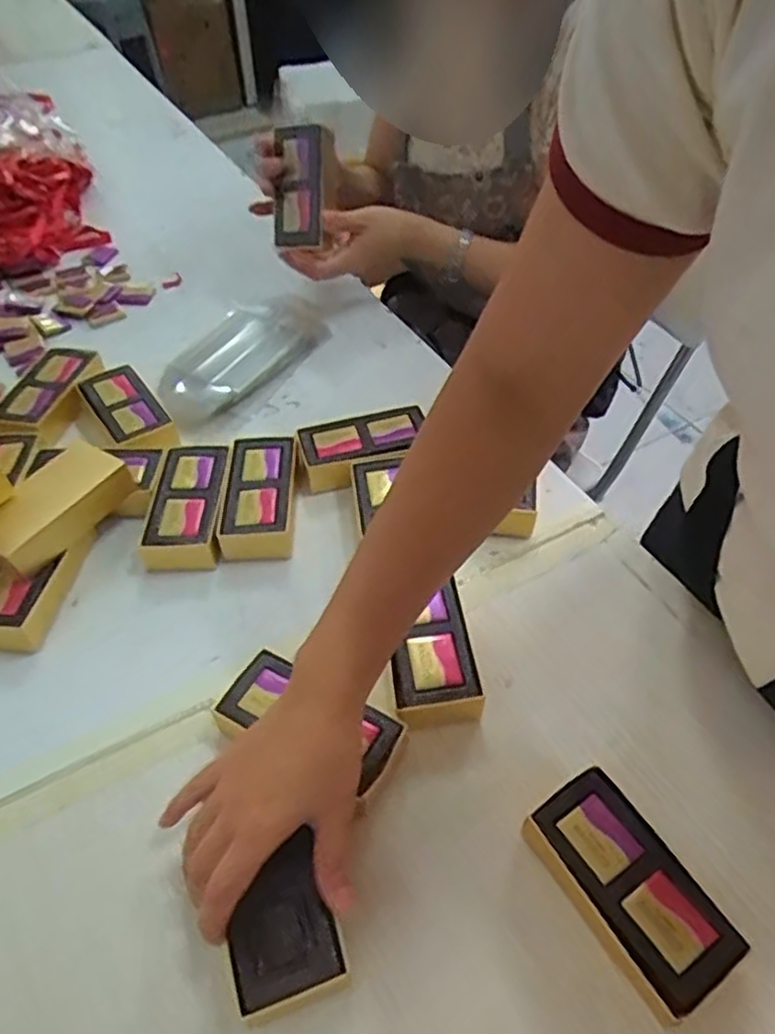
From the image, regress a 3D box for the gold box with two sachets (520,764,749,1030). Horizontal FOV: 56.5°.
[{"bbox_3d":[0.130,0.202,0.394,0.056,0.033,0.112,-27,53,-21],"label":"gold box with two sachets"}]

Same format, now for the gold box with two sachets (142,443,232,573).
[{"bbox_3d":[-0.163,-0.011,0.599,0.055,0.031,0.118,-3,48,0],"label":"gold box with two sachets"}]

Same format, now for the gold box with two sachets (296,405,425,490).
[{"bbox_3d":[-0.023,-0.059,0.636,0.114,0.037,0.060,-16,50,-12],"label":"gold box with two sachets"}]

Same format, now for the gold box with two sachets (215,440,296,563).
[{"bbox_3d":[-0.103,-0.015,0.601,0.062,0.033,0.126,-2,48,0],"label":"gold box with two sachets"}]

